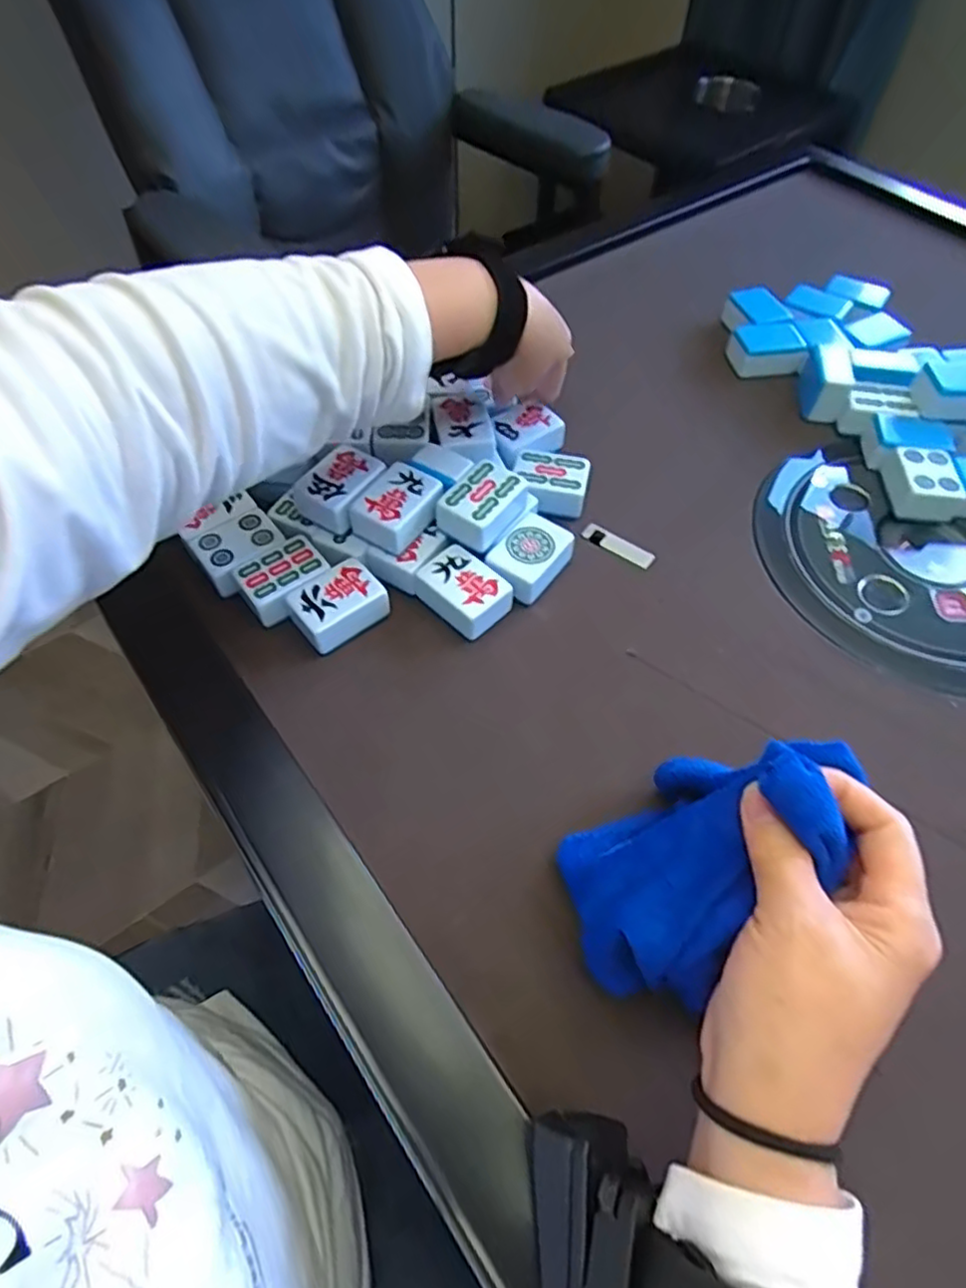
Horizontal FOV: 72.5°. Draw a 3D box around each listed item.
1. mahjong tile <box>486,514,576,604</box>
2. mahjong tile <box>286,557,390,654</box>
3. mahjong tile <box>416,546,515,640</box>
[{"bbox_3d":[0.031,-0.057,0.434,0.038,0.025,0.057,32,62,19],"label":"mahjong tile"},{"bbox_3d":[-0.091,-0.024,0.410,0.054,0.024,0.038,-37,64,-22],"label":"mahjong tile"},{"bbox_3d":[-0.012,-0.034,0.418,0.040,0.023,0.053,-40,65,-23],"label":"mahjong tile"}]

